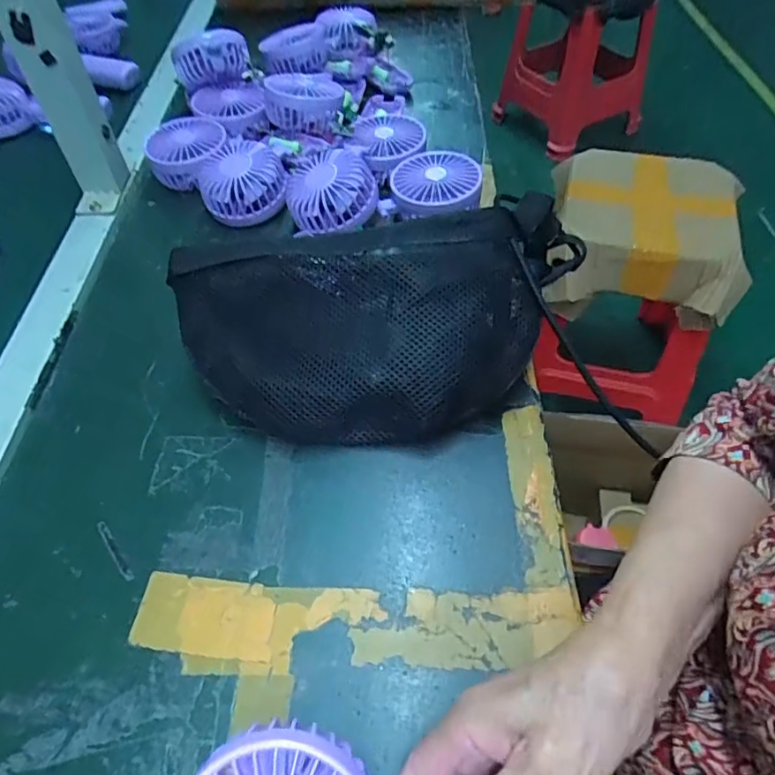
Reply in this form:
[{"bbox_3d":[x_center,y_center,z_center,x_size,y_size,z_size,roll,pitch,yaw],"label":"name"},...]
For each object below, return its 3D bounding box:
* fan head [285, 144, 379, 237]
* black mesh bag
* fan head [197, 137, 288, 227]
[{"bbox_3d":[-0.054,-0.192,0.544,0.085,0.046,0.095,-20,49,17],"label":"fan head"},{"bbox_3d":[0.017,-0.053,0.422,0.331,0.090,0.173,-13,53,-6],"label":"black mesh bag"},{"bbox_3d":[-0.146,-0.204,0.571,0.084,0.053,0.084,-20,54,-12],"label":"fan head"}]

